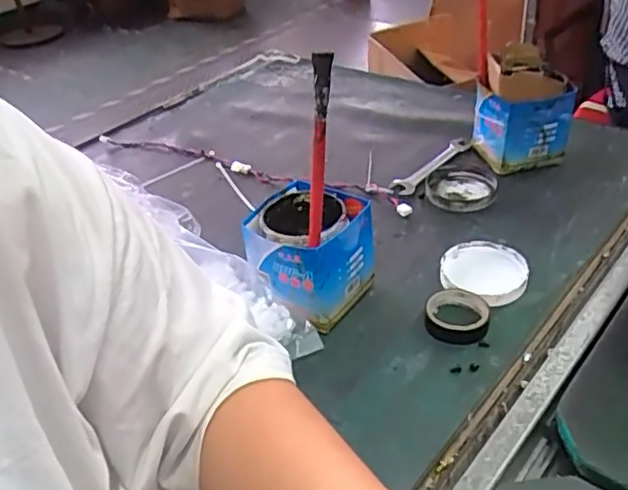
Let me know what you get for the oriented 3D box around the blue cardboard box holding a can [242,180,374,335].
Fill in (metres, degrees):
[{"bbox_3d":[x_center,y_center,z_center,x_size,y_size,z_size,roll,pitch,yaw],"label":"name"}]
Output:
[{"bbox_3d":[-0.003,0.012,0.622,0.102,0.105,0.100,14,41,26],"label":"blue cardboard box holding a can"}]

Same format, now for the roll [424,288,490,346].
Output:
[{"bbox_3d":[0.136,0.069,0.601,0.058,0.017,0.057,-4,36,3],"label":"roll"}]

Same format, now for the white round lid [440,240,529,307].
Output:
[{"bbox_3d":[0.175,0.028,0.650,0.084,0.021,0.087,4,37,14],"label":"white round lid"}]

